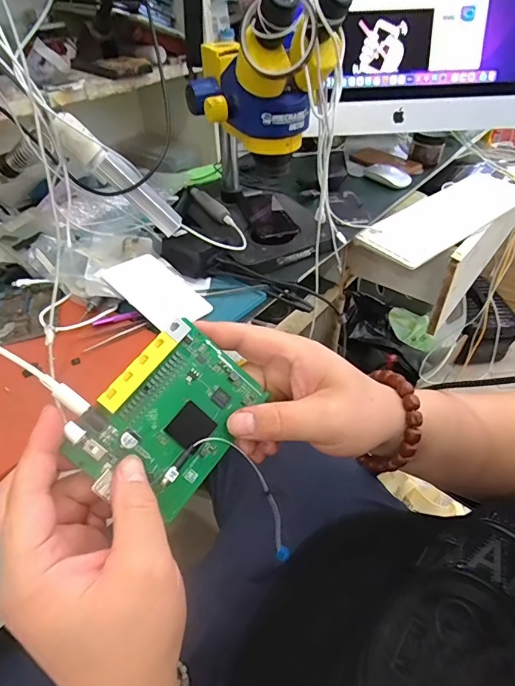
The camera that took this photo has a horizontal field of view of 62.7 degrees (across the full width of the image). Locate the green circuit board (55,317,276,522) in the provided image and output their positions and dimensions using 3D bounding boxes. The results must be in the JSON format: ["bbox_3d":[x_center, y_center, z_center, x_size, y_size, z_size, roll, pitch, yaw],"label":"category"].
[{"bbox_3d":[-0.052,0.046,0.263,0.081,0.010,0.106,46,69,-10],"label":"green circuit board"}]

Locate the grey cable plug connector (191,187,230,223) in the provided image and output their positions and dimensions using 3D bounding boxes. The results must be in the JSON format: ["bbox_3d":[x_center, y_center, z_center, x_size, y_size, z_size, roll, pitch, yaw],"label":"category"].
[{"bbox_3d":[-0.090,-0.260,0.789,0.024,0.024,0.128,-23,46,-21],"label":"grey cable plug connector"}]

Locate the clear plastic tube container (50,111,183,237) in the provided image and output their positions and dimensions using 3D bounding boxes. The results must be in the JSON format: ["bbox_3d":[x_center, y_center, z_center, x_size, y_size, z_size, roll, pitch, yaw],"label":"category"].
[{"bbox_3d":[-0.186,-0.226,0.581,0.038,0.196,0.030,-36,39,20],"label":"clear plastic tube container"}]

